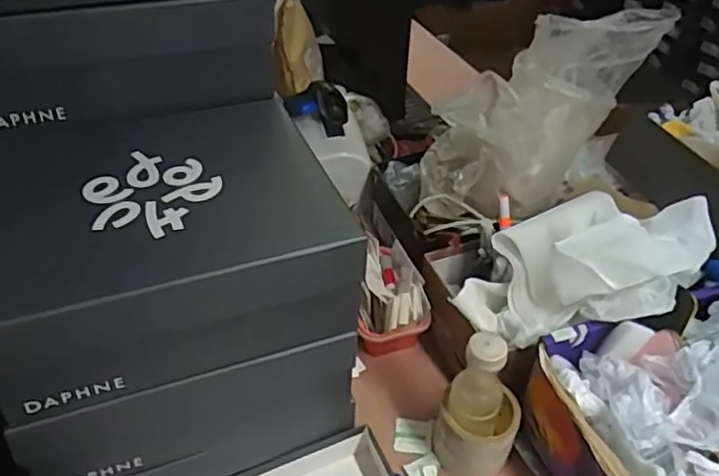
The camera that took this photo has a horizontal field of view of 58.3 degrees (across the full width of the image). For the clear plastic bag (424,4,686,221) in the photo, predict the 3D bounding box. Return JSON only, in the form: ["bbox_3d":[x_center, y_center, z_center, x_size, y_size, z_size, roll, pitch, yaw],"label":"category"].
[{"bbox_3d":[0.237,-0.191,0.928,0.292,0.242,0.195,-26,48,-28],"label":"clear plastic bag"}]

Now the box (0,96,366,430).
[{"bbox_3d":[-0.168,0.002,0.586,0.302,0.121,0.229,-15,43,-18],"label":"box"}]

